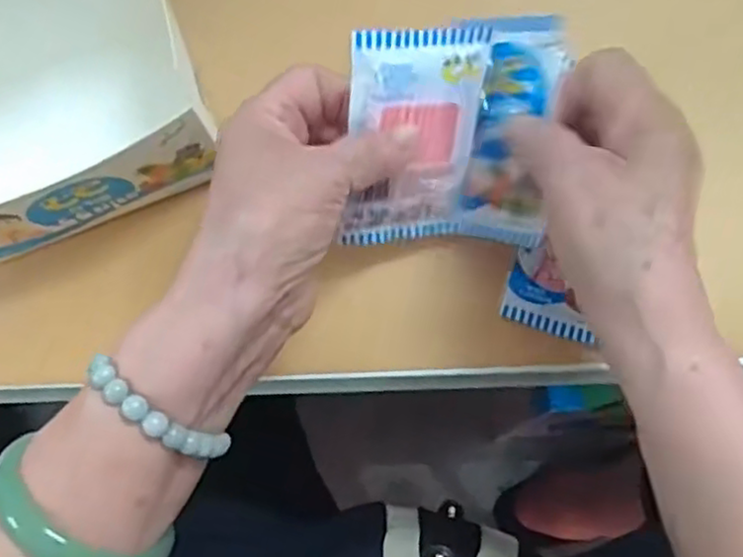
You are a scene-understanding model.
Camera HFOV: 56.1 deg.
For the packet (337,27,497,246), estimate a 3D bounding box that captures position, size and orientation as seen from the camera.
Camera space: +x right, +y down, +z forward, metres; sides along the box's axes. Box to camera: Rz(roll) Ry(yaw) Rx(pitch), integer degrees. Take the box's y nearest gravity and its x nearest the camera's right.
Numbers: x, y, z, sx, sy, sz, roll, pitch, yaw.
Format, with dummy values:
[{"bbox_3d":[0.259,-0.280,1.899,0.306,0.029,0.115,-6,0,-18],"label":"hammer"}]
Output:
[{"bbox_3d":[0.020,-0.062,0.321,0.063,0.102,0.007,-9,41,-20],"label":"packet"}]

